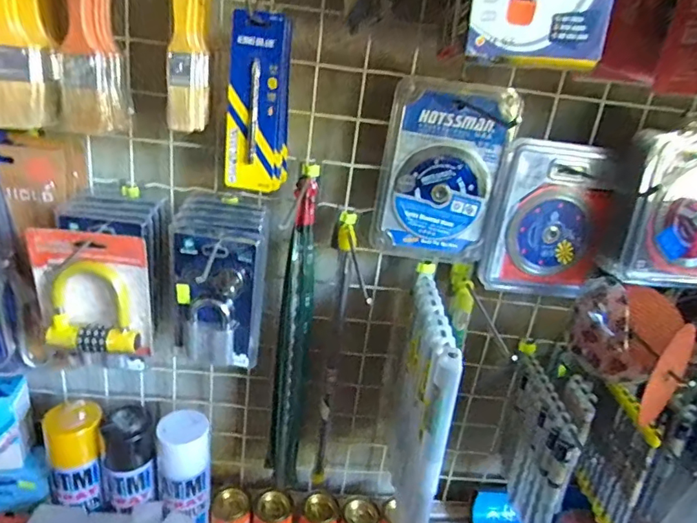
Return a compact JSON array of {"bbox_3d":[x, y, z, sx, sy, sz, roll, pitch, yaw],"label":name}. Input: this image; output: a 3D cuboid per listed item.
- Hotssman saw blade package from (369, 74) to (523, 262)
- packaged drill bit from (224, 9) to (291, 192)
[{"bbox_3d":[0.102,-0.097,0.543,0.133,0.196,0.031,7,20,1],"label":"Hotssman saw blade package"},{"bbox_3d":[-0.090,-0.157,0.491,0.057,0.164,0.033,6,21,-2],"label":"packaged drill bit"}]

